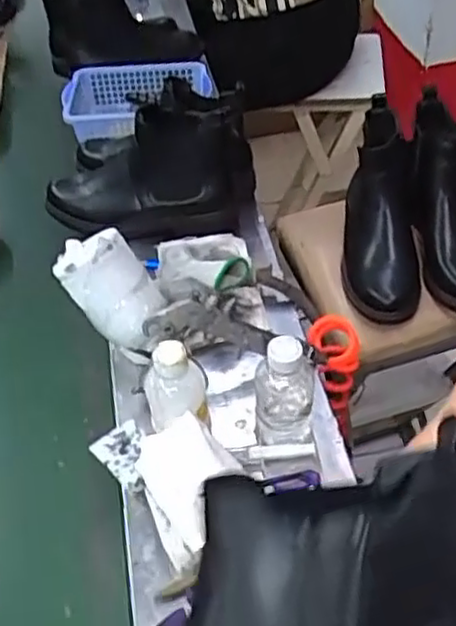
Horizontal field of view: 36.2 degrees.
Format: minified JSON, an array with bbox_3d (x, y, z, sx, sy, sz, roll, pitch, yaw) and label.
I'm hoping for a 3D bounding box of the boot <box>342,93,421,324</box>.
[{"bbox_3d":[0.200,-0.138,0.916,0.094,0.091,0.310,0,79,7],"label":"boot"}]

